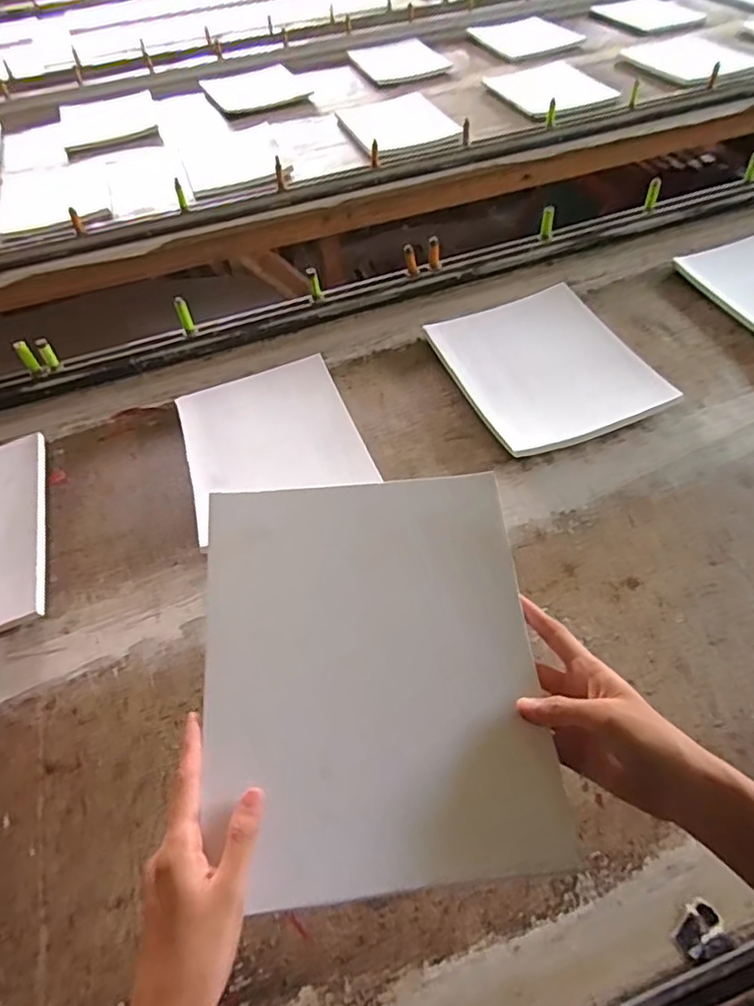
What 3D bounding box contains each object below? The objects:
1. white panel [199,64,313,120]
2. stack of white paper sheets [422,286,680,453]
[{"bbox_3d":[-0.307,-1.046,1.534,0.226,0.019,0.265,-22,53,-13],"label":"white panel"},{"bbox_3d":[0.216,-0.178,0.778,0.222,0.032,0.253,-19,52,-10],"label":"stack of white paper sheets"}]

